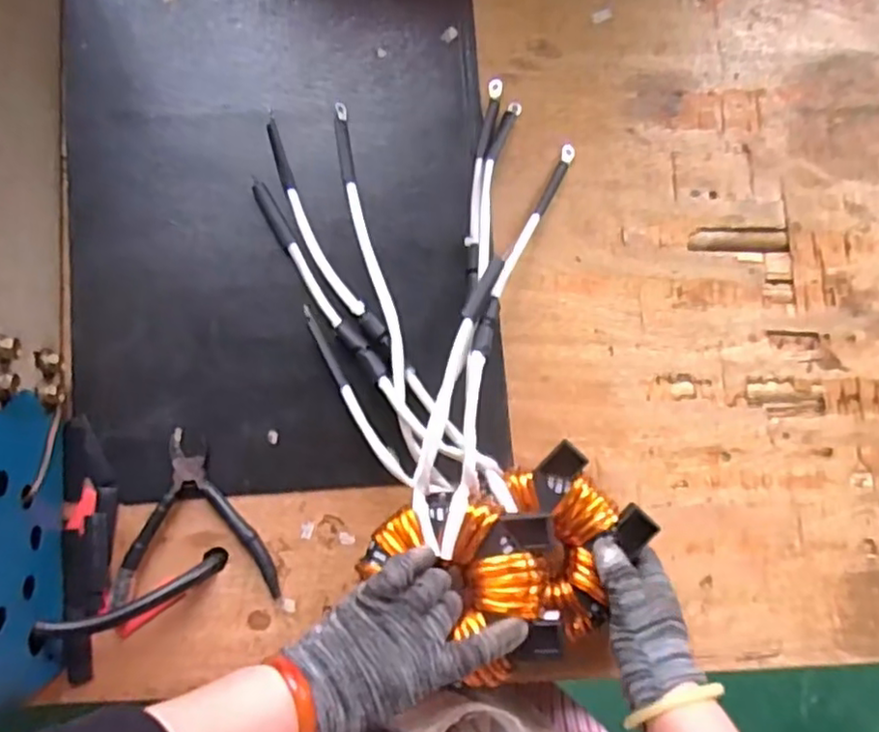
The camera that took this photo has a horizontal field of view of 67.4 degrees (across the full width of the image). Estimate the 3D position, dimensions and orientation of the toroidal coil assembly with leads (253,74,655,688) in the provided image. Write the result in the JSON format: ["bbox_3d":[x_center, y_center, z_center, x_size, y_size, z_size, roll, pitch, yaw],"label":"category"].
[{"bbox_3d":[0.037,-0.006,0.551,0.255,0.075,0.433,-20,71,-6],"label":"toroidal coil assembly with leads"}]

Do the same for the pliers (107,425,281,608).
[{"bbox_3d":[-0.198,0.123,0.539,0.127,0.012,0.136,-2,83,-5],"label":"pliers"}]

